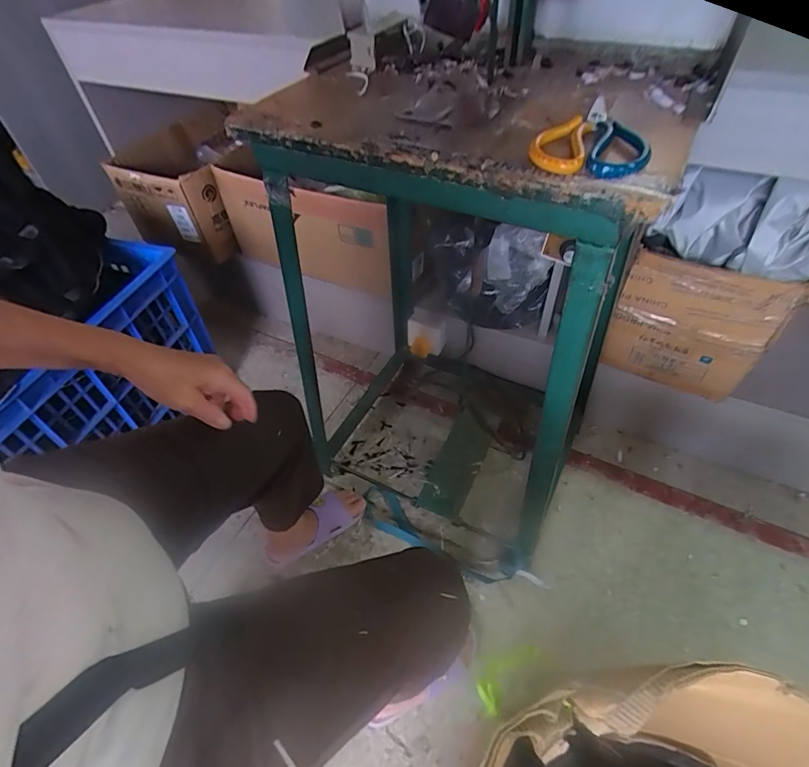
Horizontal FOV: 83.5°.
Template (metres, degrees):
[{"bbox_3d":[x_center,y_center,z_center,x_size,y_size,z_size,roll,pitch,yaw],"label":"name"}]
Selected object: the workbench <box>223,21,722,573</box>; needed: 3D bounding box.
[{"bbox_3d":[0.118,-0.095,0.829,0.474,0.787,0.467,17,52,19],"label":"workbench"}]

